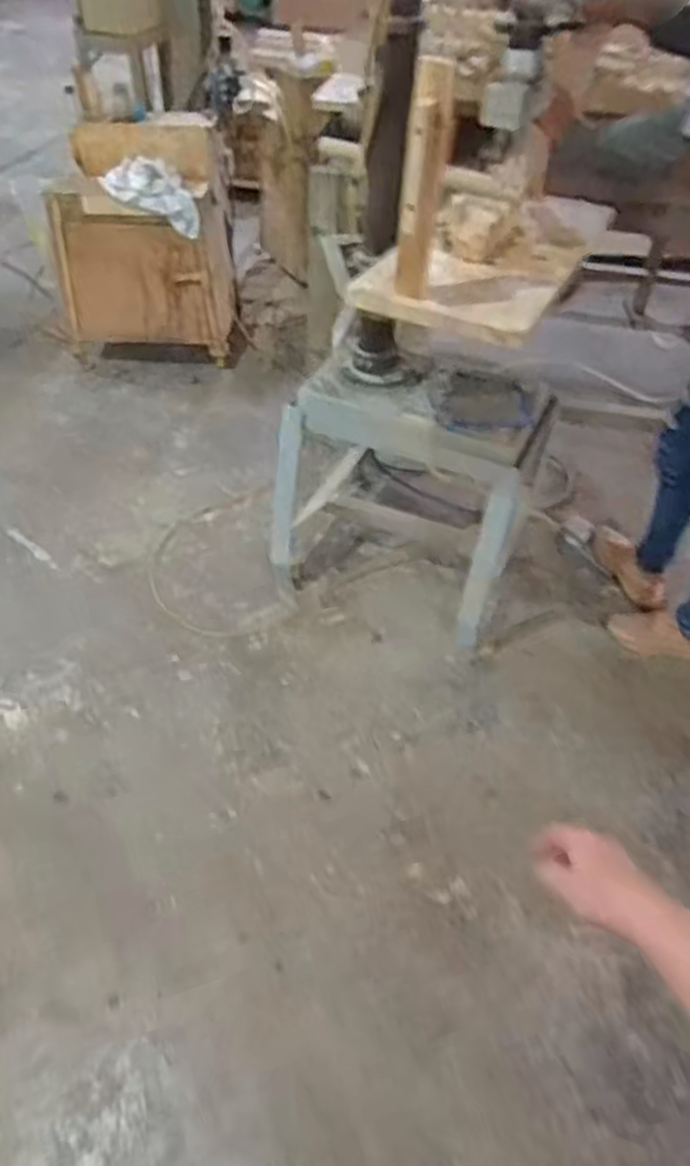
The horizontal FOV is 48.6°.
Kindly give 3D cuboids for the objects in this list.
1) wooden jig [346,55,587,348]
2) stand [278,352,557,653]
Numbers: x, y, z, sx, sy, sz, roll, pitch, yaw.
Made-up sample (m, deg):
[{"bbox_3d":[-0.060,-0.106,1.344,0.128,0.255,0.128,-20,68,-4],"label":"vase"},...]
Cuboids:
[{"bbox_3d":[0.223,-0.629,1.208,0.296,0.355,0.410,21,50,16],"label":"wooden jig"},{"bbox_3d":[0.137,-0.236,1.818,0.557,0.566,0.383,18,49,14],"label":"stand"}]

